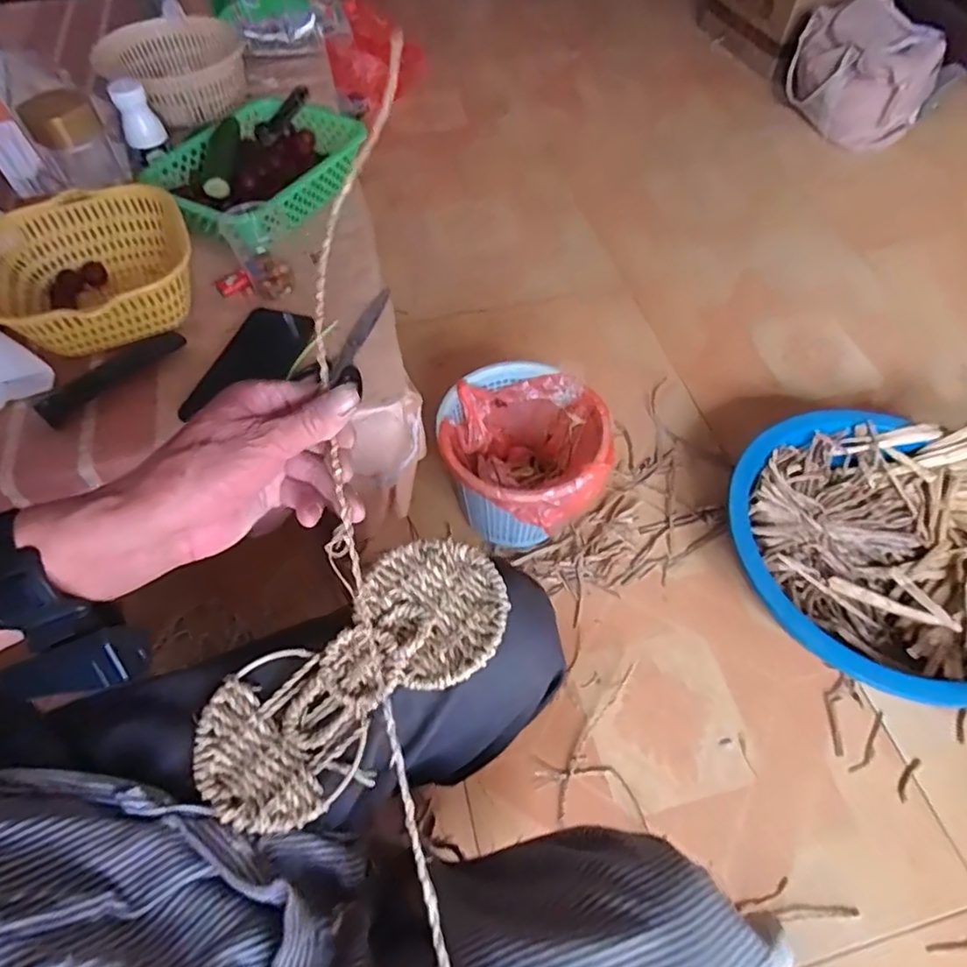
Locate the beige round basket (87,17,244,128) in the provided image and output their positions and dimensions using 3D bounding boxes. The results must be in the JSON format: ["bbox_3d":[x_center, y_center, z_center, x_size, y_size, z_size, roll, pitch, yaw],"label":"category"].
[{"bbox_3d":[-0.439,-0.617,0.864,0.198,0.062,0.193,0,57,0],"label":"beige round basket"}]

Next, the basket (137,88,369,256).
[{"bbox_3d":[-0.283,-0.399,0.737,0.189,0.055,0.259,27,61,16],"label":"basket"}]

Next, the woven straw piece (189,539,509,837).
[{"bbox_3d":[-0.082,0.123,0.386,0.217,0.012,0.099,-38,65,-19],"label":"woven straw piece"}]

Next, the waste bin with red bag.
[{"bbox_3d":[0.062,-0.036,0.915,0.233,0.197,0.256,0,57,0],"label":"waste bin with red bag"}]

